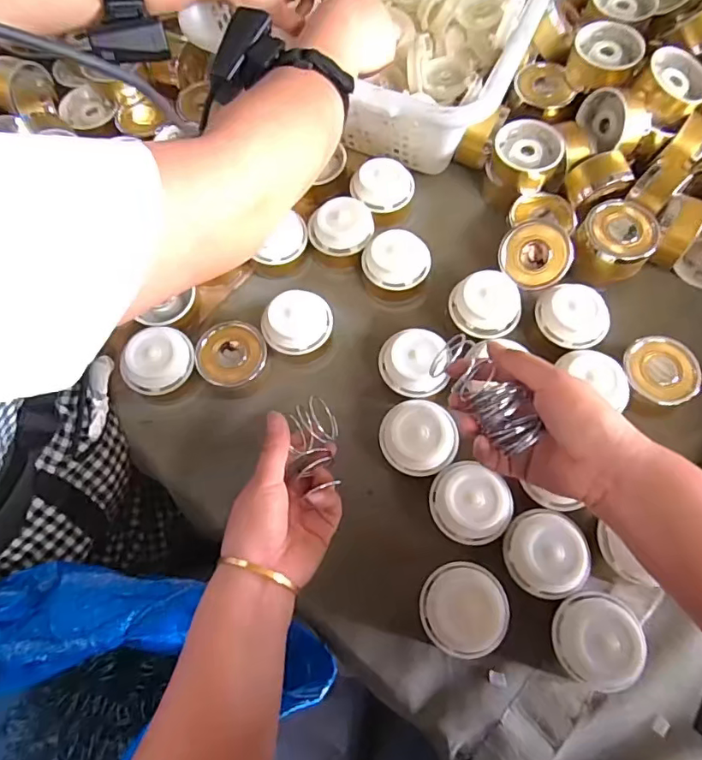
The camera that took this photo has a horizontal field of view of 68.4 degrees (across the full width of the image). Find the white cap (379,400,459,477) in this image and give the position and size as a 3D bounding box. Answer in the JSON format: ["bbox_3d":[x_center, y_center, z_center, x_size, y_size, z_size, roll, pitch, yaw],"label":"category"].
[{"bbox_3d":[0.058,0.047,0.443,0.063,0.024,0.062,-1,67,2],"label":"white cap"}]

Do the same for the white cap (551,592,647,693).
[{"bbox_3d":[0.185,0.194,0.384,0.059,0.024,0.064,-1,67,2],"label":"white cap"}]

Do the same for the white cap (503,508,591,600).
[{"bbox_3d":[0.154,0.134,0.402,0.059,0.014,0.065,-8,67,-1],"label":"white cap"}]

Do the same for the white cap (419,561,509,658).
[{"bbox_3d":[0.087,0.173,0.392,0.063,0.020,0.064,-9,67,-1],"label":"white cap"}]

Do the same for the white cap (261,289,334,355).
[{"bbox_3d":[-0.051,-0.055,0.489,0.064,0.026,0.054,-6,67,0],"label":"white cap"}]

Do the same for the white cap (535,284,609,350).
[{"bbox_3d":[0.208,-0.060,0.483,0.066,0.021,0.053,26,71,13],"label":"white cap"}]

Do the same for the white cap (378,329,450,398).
[{"bbox_3d":[0.057,-0.017,0.471,0.059,0.022,0.060,-1,67,2],"label":"white cap"}]

